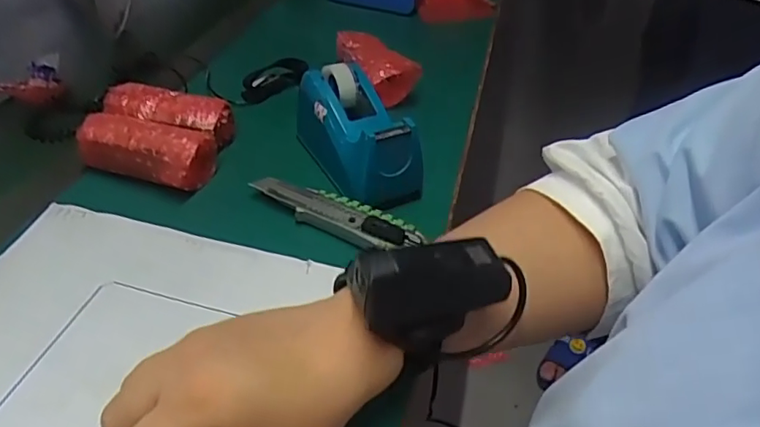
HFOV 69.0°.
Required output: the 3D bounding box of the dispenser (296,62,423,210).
[{"bbox_3d":[-0.020,-0.069,0.468,0.054,0.073,0.130,-20,48,-28],"label":"dispenser"}]

